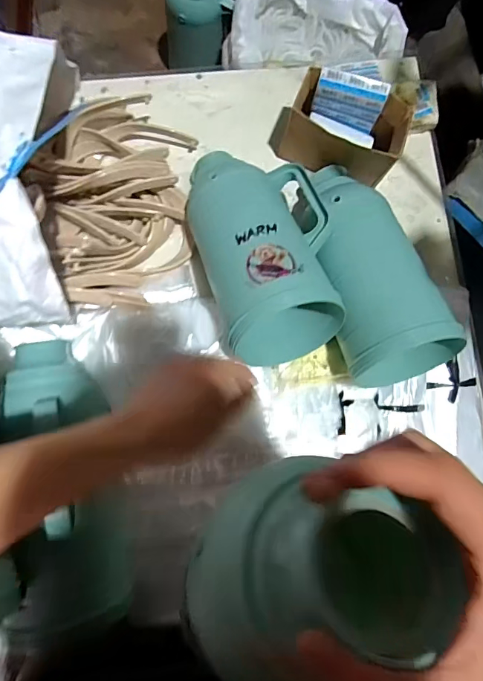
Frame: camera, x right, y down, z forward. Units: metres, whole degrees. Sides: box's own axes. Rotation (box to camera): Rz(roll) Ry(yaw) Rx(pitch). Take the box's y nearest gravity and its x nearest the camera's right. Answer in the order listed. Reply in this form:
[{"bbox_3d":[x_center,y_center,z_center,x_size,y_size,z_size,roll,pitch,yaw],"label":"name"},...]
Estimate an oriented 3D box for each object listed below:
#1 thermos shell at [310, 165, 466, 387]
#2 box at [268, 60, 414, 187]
[{"bbox_3d":[0.181,-0.111,0.642,0.142,0.134,0.351,-17,85,-7],"label":"thermos shell"},{"bbox_3d":[0.158,-0.348,0.720,0.196,0.105,0.120,19,82,-2],"label":"box"}]

